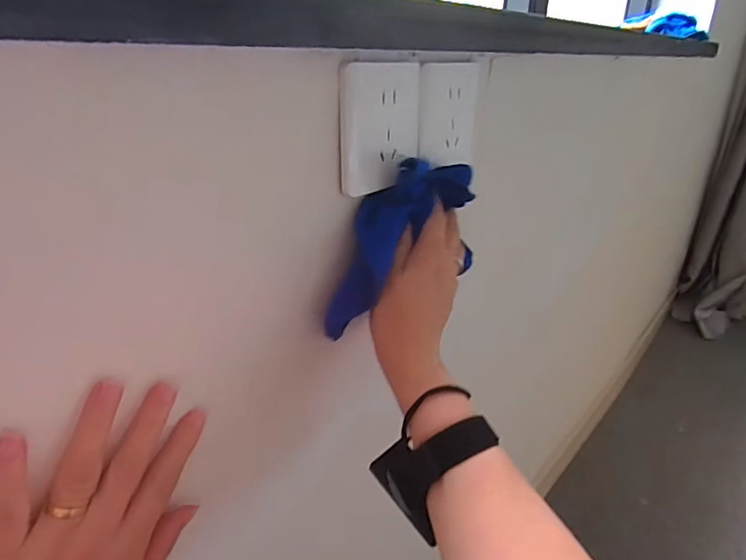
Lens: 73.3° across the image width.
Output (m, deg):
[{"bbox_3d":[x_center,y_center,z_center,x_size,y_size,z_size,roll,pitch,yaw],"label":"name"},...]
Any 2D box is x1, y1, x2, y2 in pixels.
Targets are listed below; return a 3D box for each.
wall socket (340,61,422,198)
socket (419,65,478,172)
[{"bbox_3d":[0.011,-0.108,0.357,0.010,0.085,0.085,19,29,37],"label":"wall socket"},{"bbox_3d":[0.066,-0.136,0.414,0.010,0.078,0.085,18,29,39],"label":"socket"}]

